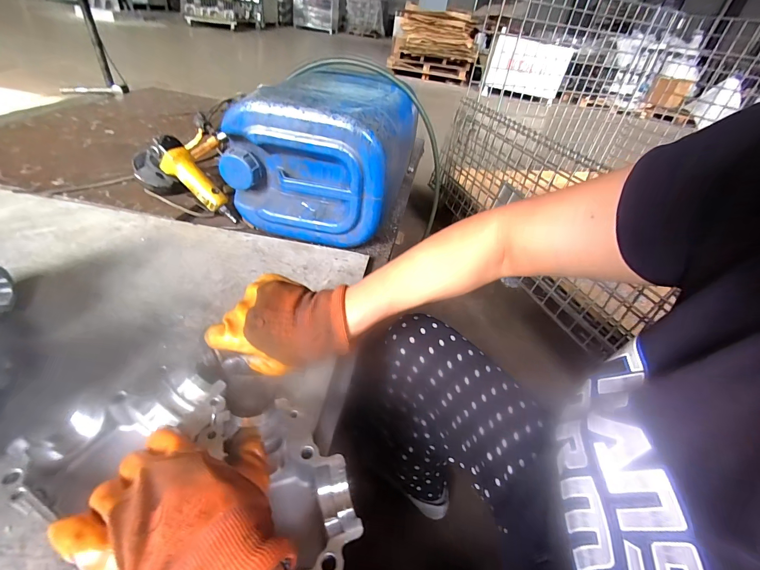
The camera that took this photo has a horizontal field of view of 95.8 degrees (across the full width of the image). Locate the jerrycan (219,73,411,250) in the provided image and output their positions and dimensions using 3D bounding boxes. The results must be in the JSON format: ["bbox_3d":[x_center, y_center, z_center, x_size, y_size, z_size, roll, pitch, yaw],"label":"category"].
[{"bbox_3d":[-0.092,-0.273,0.690,0.273,0.219,0.344,12,39,7],"label":"jerrycan"}]

